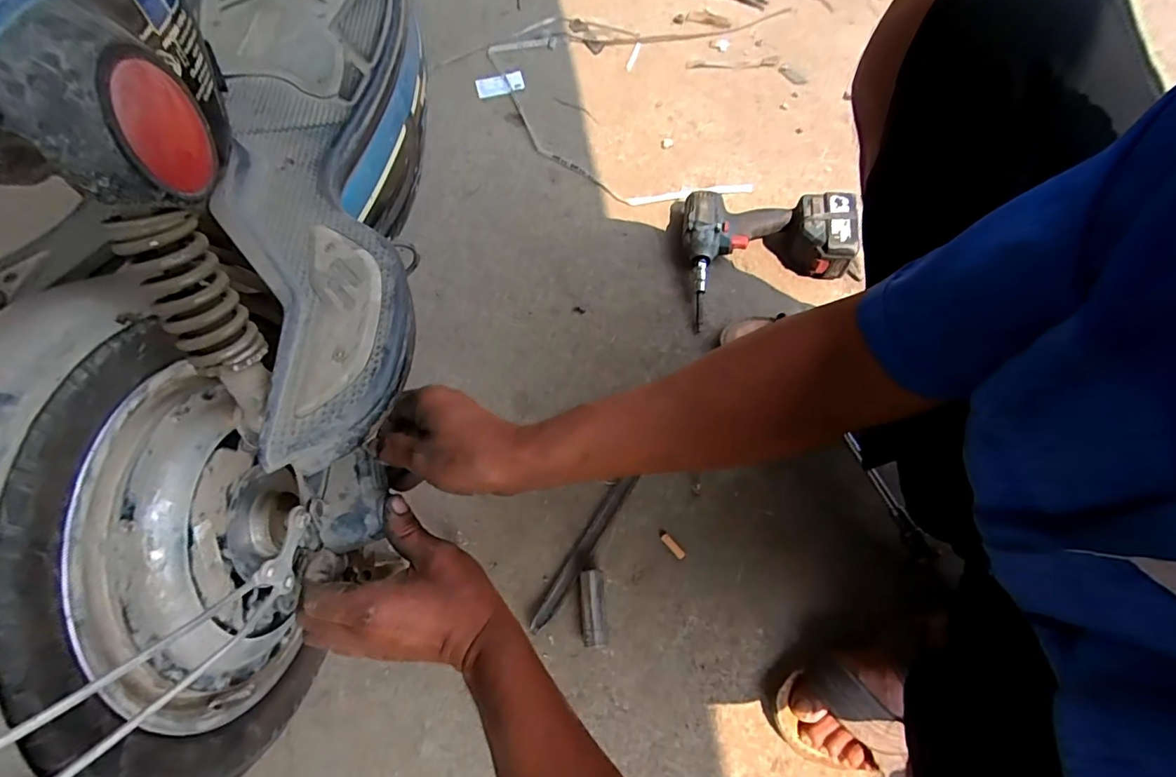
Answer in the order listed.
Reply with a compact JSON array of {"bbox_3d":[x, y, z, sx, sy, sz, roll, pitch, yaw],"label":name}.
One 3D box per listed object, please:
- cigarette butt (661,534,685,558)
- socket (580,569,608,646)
[{"bbox_3d":[0.101,0.187,0.589,0.034,0.007,0.011,42,70,18],"label":"cigarette butt"},{"bbox_3d":[0.005,0.244,0.552,0.026,0.027,0.076,-3,64,-2],"label":"socket"}]

